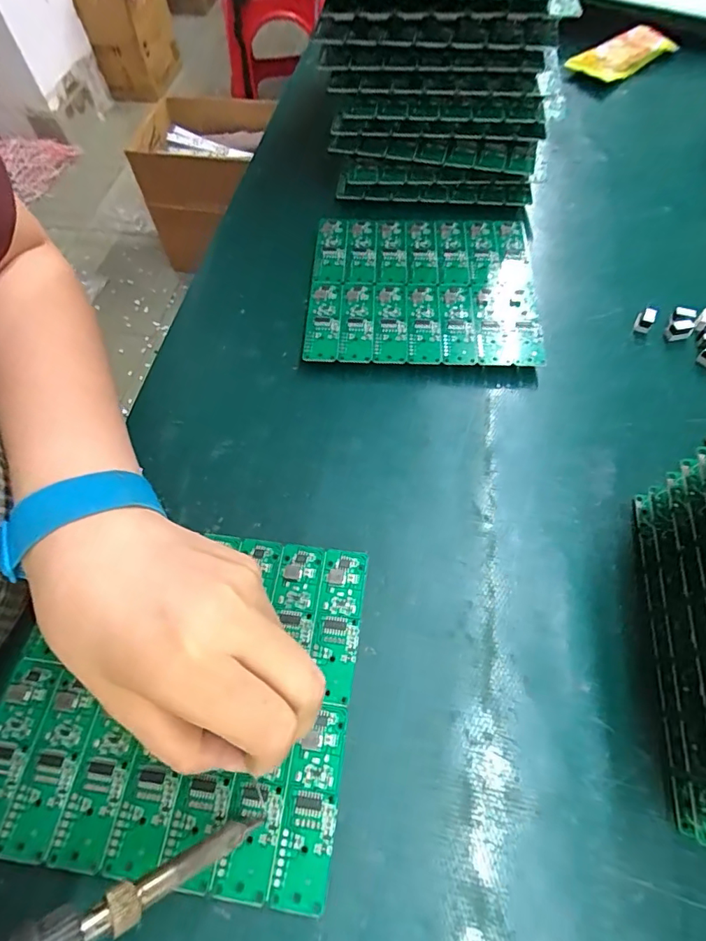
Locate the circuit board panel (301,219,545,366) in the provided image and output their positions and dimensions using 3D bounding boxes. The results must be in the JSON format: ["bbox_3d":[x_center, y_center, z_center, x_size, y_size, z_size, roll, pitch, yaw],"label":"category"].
[{"bbox_3d":[0.047,-0.123,0.332,0.147,0.018,0.130,2,61,4],"label":"circuit board panel"}]

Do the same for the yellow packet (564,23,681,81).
[{"bbox_3d":[0.279,-0.430,0.495,0.130,0.019,0.033,-29,63,-13],"label":"yellow packet"}]

